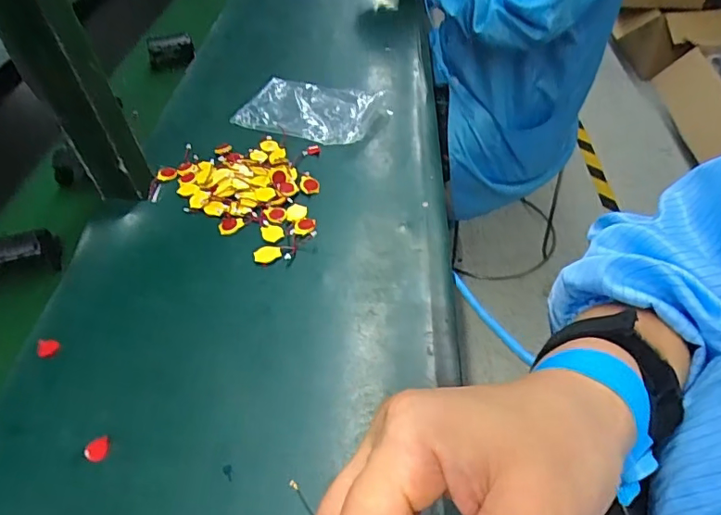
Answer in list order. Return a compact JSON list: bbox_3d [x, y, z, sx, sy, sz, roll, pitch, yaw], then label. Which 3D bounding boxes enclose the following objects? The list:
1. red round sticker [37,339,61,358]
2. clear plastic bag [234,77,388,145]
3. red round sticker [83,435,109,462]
[{"bbox_3d":[-0.261,0.076,0.427,0.022,0.004,0.016,4,51,9],"label":"red round sticker"},{"bbox_3d":[-0.068,-0.192,0.651,0.175,0.021,0.125,13,49,17],"label":"clear plastic bag"},{"bbox_3d":[-0.185,0.135,0.361,0.016,0.004,0.017,1,50,-1],"label":"red round sticker"}]

